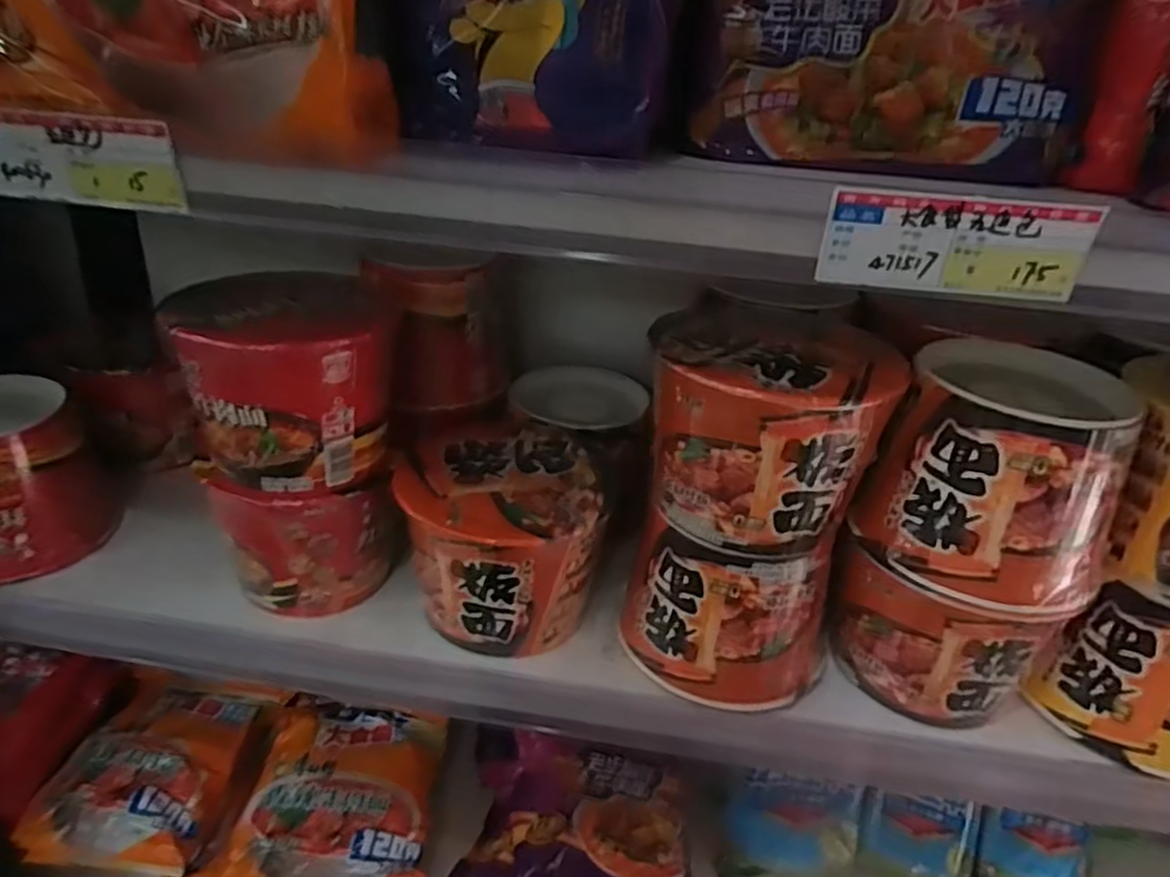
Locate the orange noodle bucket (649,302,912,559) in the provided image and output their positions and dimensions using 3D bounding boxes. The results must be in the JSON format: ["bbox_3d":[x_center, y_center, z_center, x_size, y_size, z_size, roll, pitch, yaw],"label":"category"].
[{"bbox_3d":[0.105,-0.009,0.448,0.128,0.107,0.132,5,29,1],"label":"orange noodle bucket"}]

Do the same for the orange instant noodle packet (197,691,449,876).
[{"bbox_3d":[-0.213,0.317,0.643,0.162,0.067,0.163,6,29,2],"label":"orange instant noodle packet"}]

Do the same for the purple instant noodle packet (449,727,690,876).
[{"bbox_3d":[-0.002,0.338,0.650,0.186,0.076,0.124,8,29,6],"label":"purple instant noodle packet"}]

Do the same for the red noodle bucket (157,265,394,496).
[{"bbox_3d":[-0.179,-0.040,0.456,0.113,0.120,0.105,-7,31,-21],"label":"red noodle bucket"}]

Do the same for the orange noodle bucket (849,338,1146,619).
[{"bbox_3d":[0.232,0.021,0.419,0.121,0.114,0.099,21,33,27],"label":"orange noodle bucket"}]

